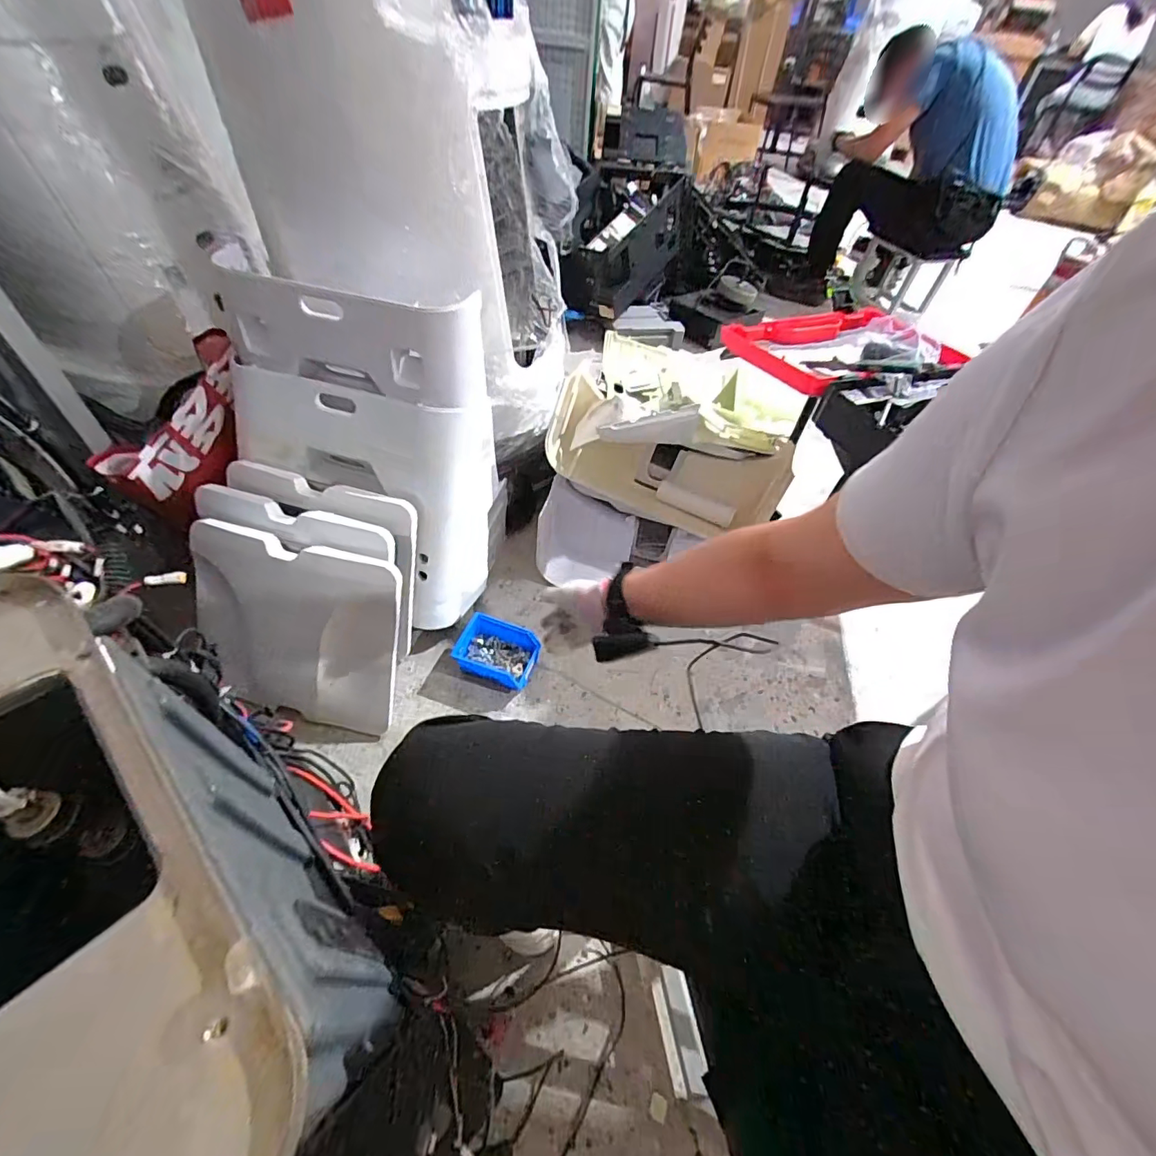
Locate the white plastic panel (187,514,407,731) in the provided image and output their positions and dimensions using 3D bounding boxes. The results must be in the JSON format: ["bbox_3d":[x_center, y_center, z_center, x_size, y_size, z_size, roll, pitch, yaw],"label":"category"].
[{"bbox_3d":[-0.466,0.087,0.818,0.343,0.307,0.029,14,21,3],"label":"white plastic panel"}]

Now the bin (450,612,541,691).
[{"bbox_3d":[-0.156,0.144,0.961,0.150,0.061,0.108,16,51,7],"label":"bin"}]

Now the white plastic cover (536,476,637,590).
[{"bbox_3d":[0.022,-0.100,1.110,0.217,0.224,0.098,-1,51,-7],"label":"white plastic cover"}]

